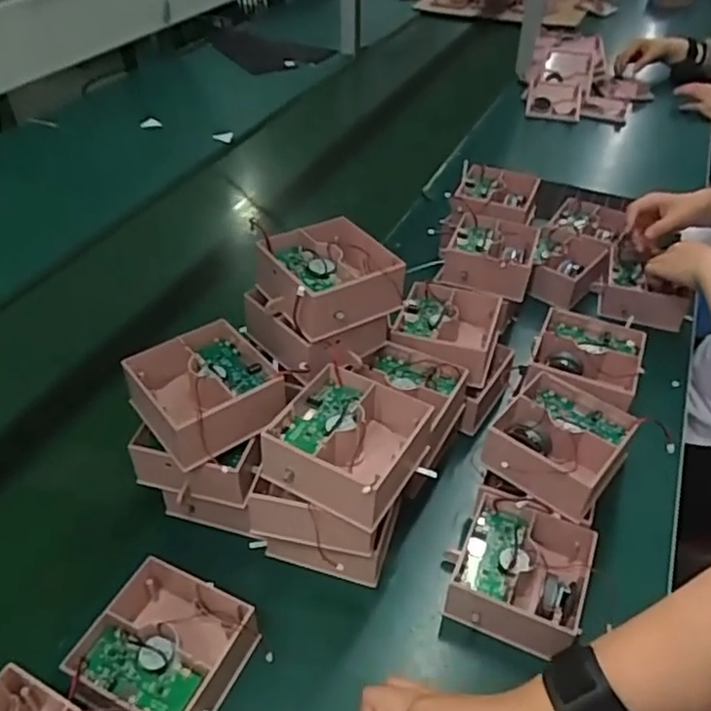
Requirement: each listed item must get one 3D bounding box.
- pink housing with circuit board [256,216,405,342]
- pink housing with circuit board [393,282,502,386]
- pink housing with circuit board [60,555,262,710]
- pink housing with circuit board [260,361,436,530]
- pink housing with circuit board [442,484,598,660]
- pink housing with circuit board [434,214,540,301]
[{"bbox_3d":[-0.024,-0.074,0.607,0.112,0.049,0.122,-20,45,-22],"label":"pink housing with circuit board"},{"bbox_3d":[0.098,-0.019,0.713,0.104,0.060,0.111,12,42,13],"label":"pink housing with circuit board"},{"bbox_3d":[-0.145,0.227,0.498,0.113,0.049,0.110,20,44,21],"label":"pink housing with circuit board"},{"bbox_3d":[-0.005,0.068,0.525,0.106,0.049,0.104,22,45,23],"label":"pink housing with circuit board"},{"bbox_3d":[0.139,0.179,0.550,0.101,0.045,0.106,17,43,18],"label":"pink housing with circuit board"},{"bbox_3d":[0.166,-0.126,0.832,0.111,0.052,0.115,12,42,13],"label":"pink housing with circuit board"}]

